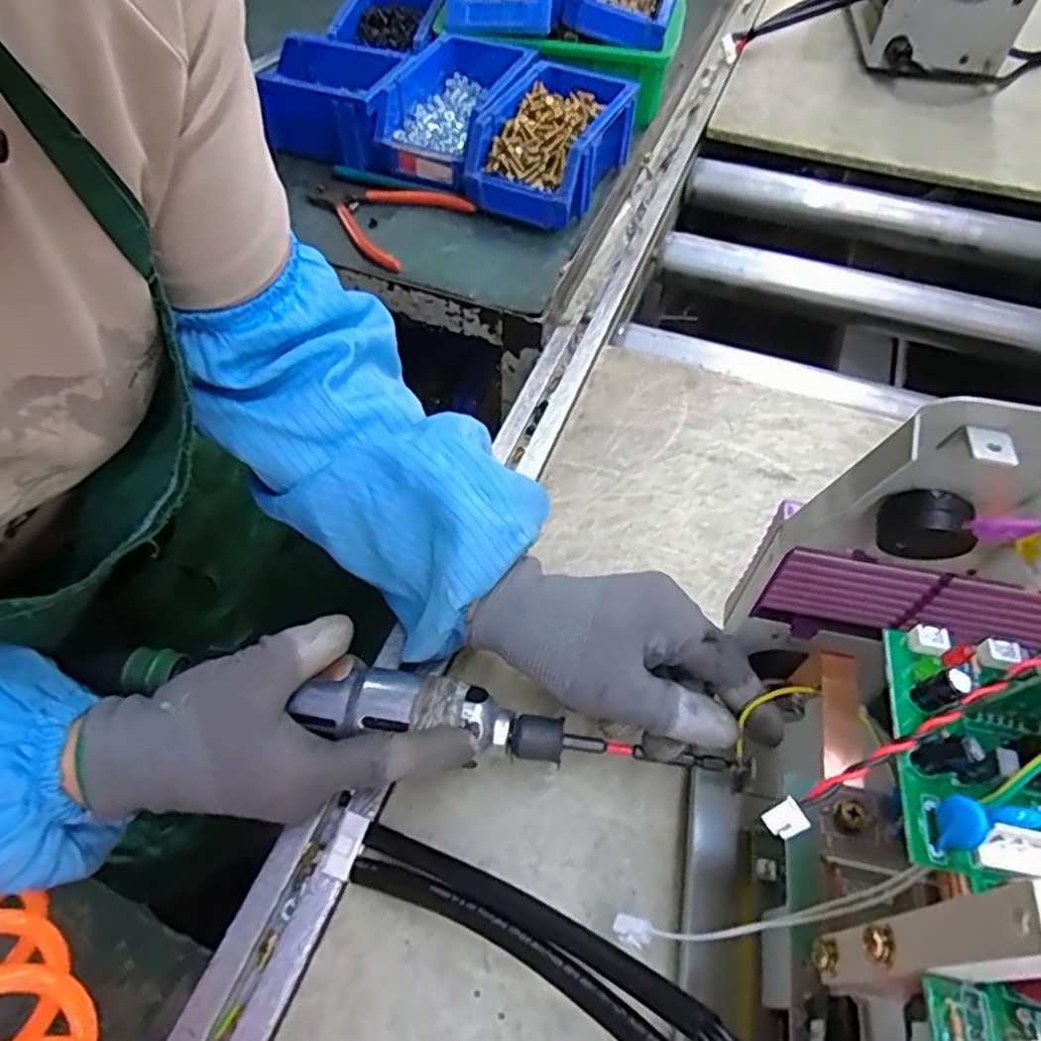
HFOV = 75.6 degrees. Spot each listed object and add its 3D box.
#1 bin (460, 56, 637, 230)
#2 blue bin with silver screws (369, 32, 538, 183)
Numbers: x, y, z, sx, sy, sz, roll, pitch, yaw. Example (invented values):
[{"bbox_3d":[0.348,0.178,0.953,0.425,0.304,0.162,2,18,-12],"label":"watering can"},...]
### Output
[{"bbox_3d":[0.029,-0.340,0.618,0.107,0.077,0.168,20,56,13],"label":"bin"},{"bbox_3d":[-0.067,-0.399,0.645,0.117,0.055,0.172,17,55,11],"label":"blue bin with silver screws"}]

